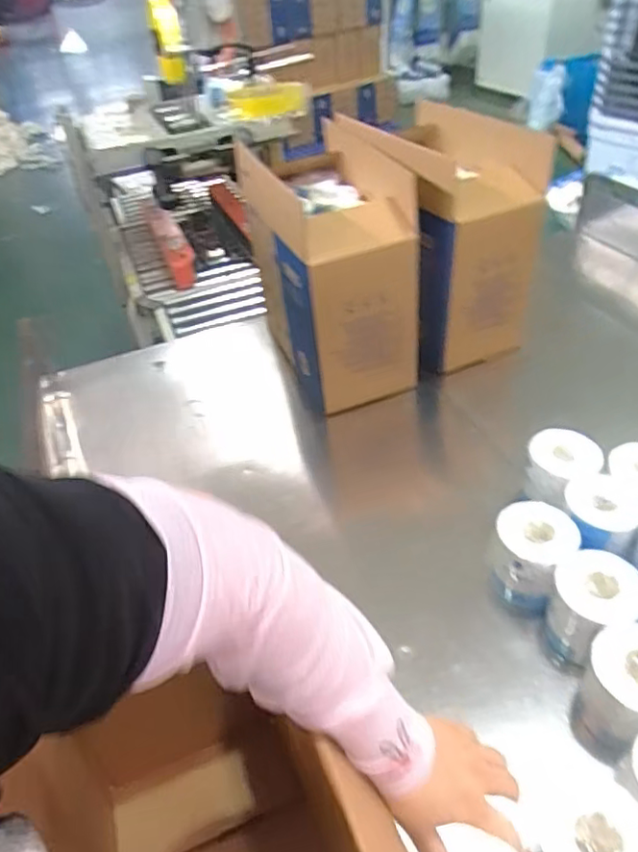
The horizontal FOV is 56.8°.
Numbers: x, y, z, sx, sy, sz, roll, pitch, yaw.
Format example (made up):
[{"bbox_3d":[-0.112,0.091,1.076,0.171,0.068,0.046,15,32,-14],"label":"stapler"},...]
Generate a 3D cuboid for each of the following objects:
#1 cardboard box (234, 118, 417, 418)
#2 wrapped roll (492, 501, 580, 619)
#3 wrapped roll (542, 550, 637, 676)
[{"bbox_3d":[0.019,-0.324,1.199,0.242,0.409,0.406,-17,42,-12],"label":"cardboard box"},{"bbox_3d":[0.297,0.190,0.830,0.098,0.135,0.110,18,47,25],"label":"wrapped roll"},{"bbox_3d":[0.350,0.237,0.759,0.103,0.119,0.118,26,51,32],"label":"wrapped roll"}]

